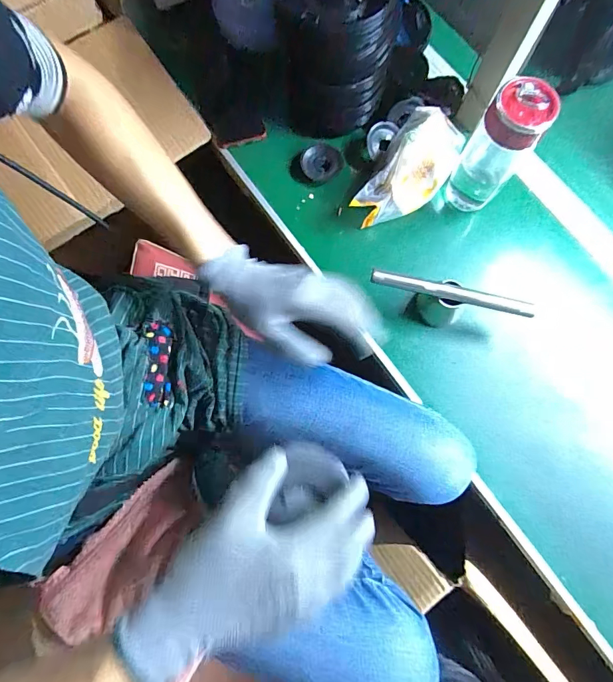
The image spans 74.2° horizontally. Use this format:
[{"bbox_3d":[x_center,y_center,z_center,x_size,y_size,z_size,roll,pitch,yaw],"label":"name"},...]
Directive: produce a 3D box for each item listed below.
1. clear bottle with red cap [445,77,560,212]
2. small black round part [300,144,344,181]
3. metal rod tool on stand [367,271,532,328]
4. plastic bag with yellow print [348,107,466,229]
[{"bbox_3d":[0.235,-0.237,0.503,0.068,0.164,0.061,33,79,7],"label":"clear bottle with red cap"},{"bbox_3d":[0.023,-0.262,0.592,0.052,0.016,0.056,40,80,9],"label":"small black round part"},{"bbox_3d":[0.177,-0.044,0.513,0.196,0.075,0.034,12,77,3],"label":"metal rod tool on stand"},{"bbox_3d":[0.147,-0.238,0.565,0.090,0.051,0.197,32,79,7],"label":"plastic bag with yellow print"}]

